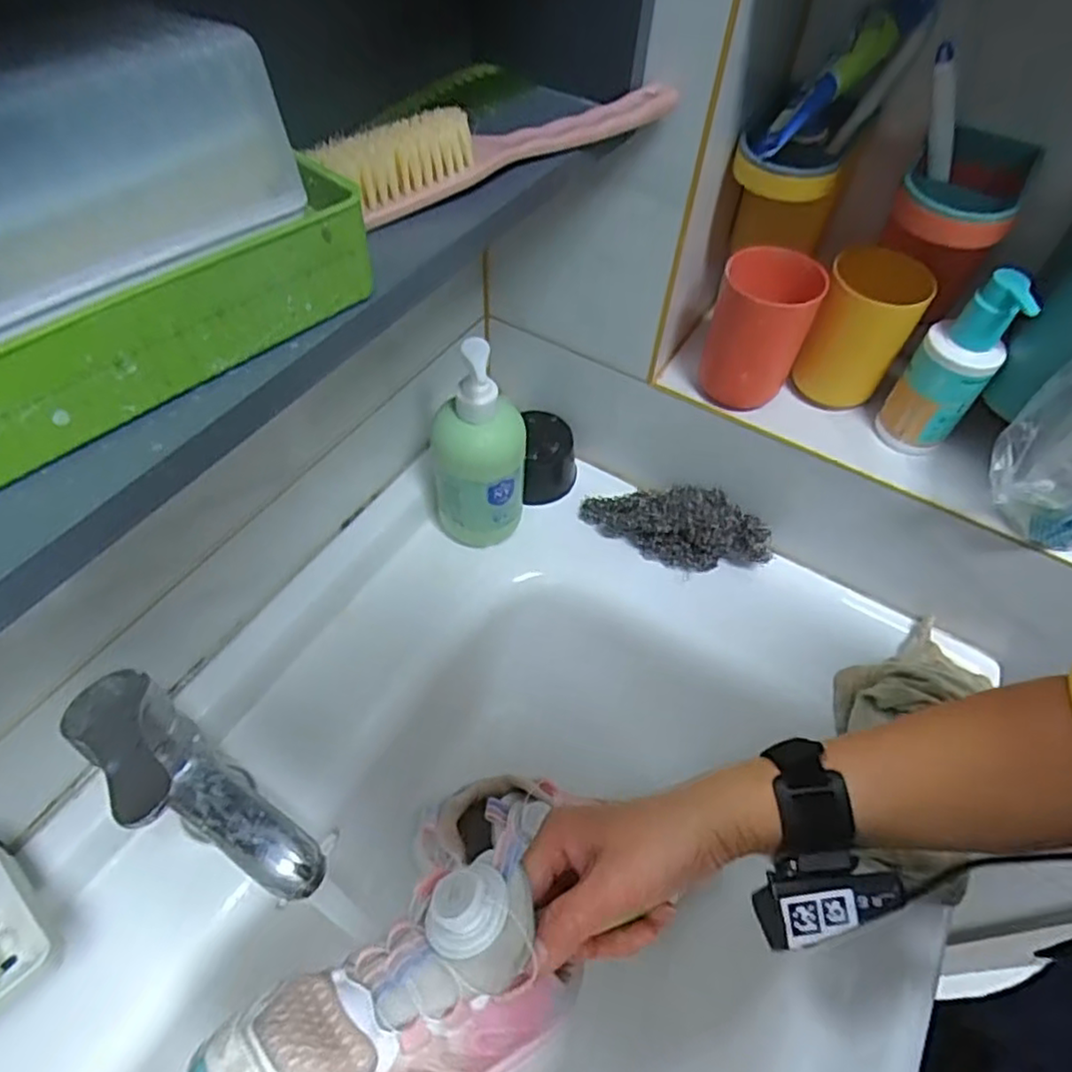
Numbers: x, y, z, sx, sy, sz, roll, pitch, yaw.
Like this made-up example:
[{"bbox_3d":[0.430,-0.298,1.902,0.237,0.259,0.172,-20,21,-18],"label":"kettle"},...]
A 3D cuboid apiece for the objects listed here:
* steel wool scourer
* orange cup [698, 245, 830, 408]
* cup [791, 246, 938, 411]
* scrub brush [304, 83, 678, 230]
[{"bbox_3d":[0.118,-0.014,0.581,0.161,0.071,0.060,10,53,21],"label":"steel wool scourer"},{"bbox_3d":[0.163,-0.150,0.500,0.066,0.101,0.067,2,54,-2],"label":"orange cup"},{"bbox_3d":[0.239,-0.150,0.503,0.064,0.100,0.064,2,54,-2],"label":"cup"},{"bbox_3d":[-0.011,-0.205,0.336,0.195,0.029,0.032,-35,63,-25],"label":"scrub brush"}]

